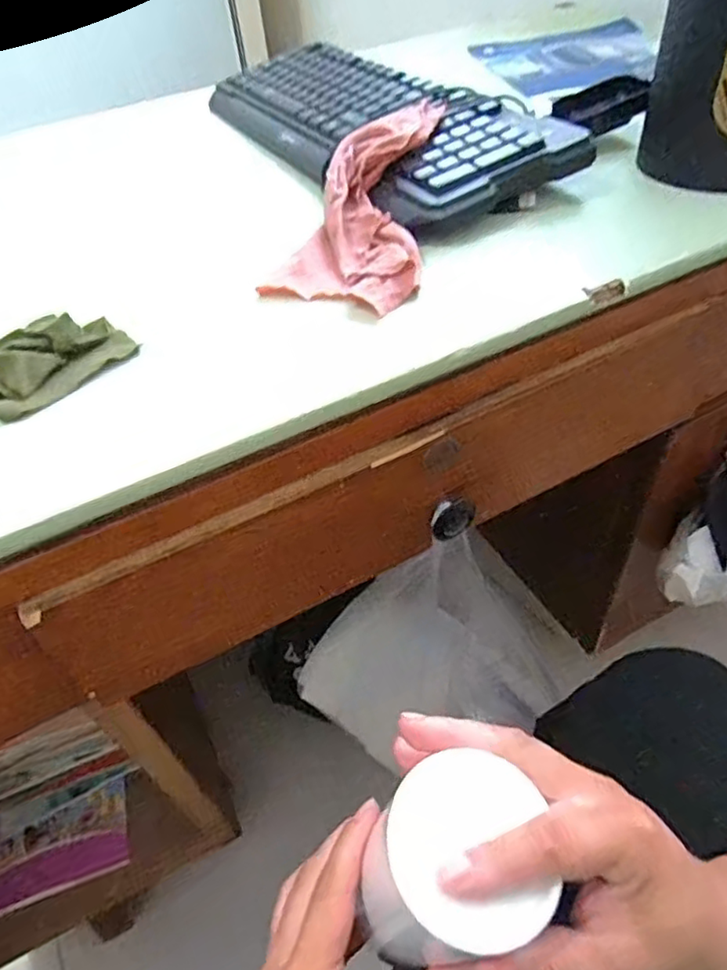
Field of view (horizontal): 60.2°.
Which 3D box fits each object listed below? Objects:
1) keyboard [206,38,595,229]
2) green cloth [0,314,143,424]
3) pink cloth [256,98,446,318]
[{"bbox_3d":[-0.006,-0.333,0.570,0.160,0.043,0.446,-27,50,-18],"label":"keyboard"},{"bbox_3d":[-0.193,-0.078,0.370,0.074,0.021,0.096,31,57,29],"label":"green cloth"},{"bbox_3d":[0.003,-0.209,0.447,0.094,0.026,0.227,5,63,11],"label":"pink cloth"}]

